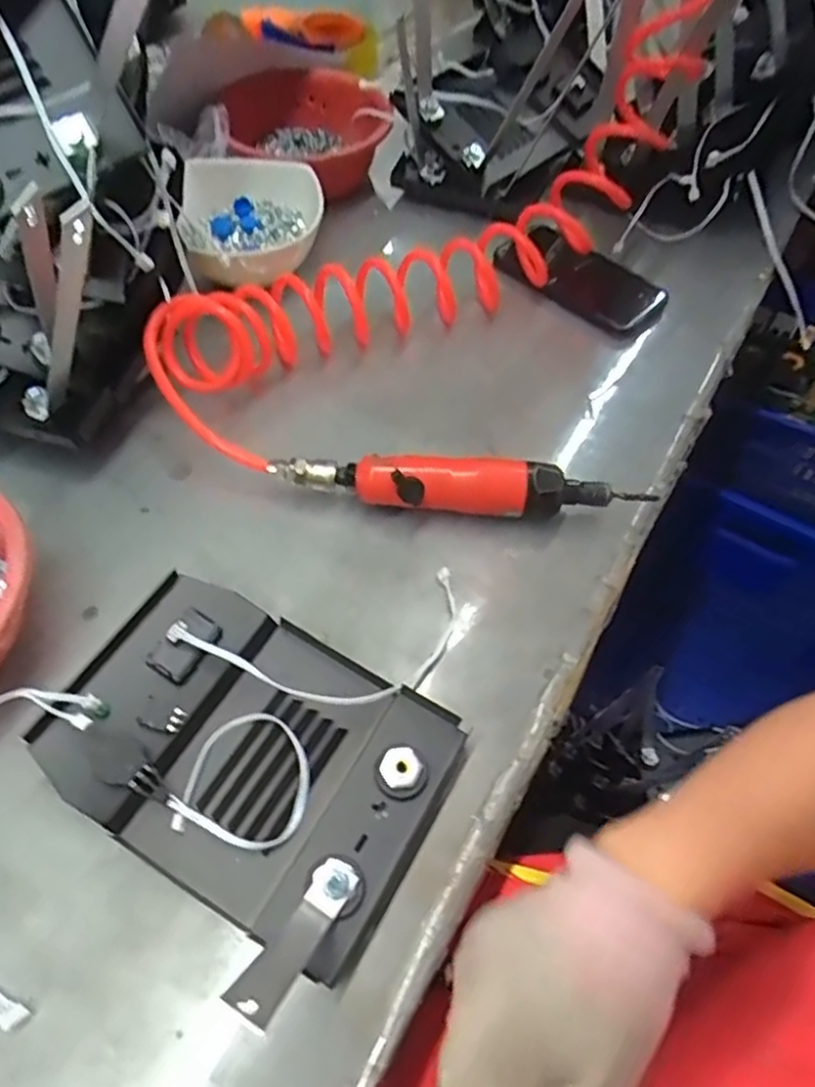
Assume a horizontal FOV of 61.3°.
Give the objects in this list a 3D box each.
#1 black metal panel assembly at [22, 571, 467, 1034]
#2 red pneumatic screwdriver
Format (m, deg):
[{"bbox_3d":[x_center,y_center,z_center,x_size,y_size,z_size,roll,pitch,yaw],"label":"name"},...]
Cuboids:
[{"bbox_3d":[-0.093,0.121,0.387,0.203,0.048,0.169,27,60,14],"label":"black metal panel assembly"},{"bbox_3d":[0.039,-0.037,0.491,0.271,0.045,0.037,6,57,1],"label":"red pneumatic screwdriver"}]

